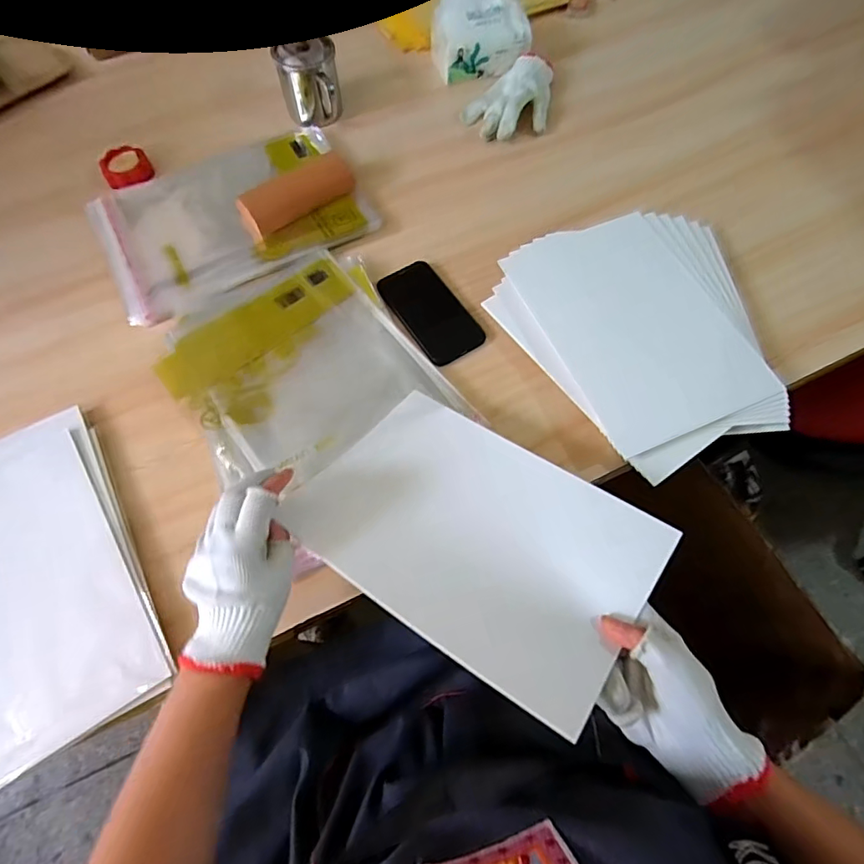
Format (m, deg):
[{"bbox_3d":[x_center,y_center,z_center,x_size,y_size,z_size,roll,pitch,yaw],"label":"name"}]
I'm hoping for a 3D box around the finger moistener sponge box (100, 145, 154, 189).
[{"bbox_3d":[-0.439,-0.381,0.721,0.062,0.023,0.059,-29,68,-14],"label":"finger moistener sponge box"}]

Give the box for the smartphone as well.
[{"bbox_3d":[-0.002,-0.149,0.618,0.076,0.008,0.142,-30,68,-15],"label":"smartphone"}]

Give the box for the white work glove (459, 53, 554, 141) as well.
[{"bbox_3d":[0.119,-0.519,0.770,0.125,0.032,0.178,12,64,5],"label":"white work glove"}]

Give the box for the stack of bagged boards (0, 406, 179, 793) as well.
[{"bbox_3d":[-0.414,0.148,0.486,0.234,0.019,0.332,-28,68,-11],"label":"stack of bagged boards"}]

